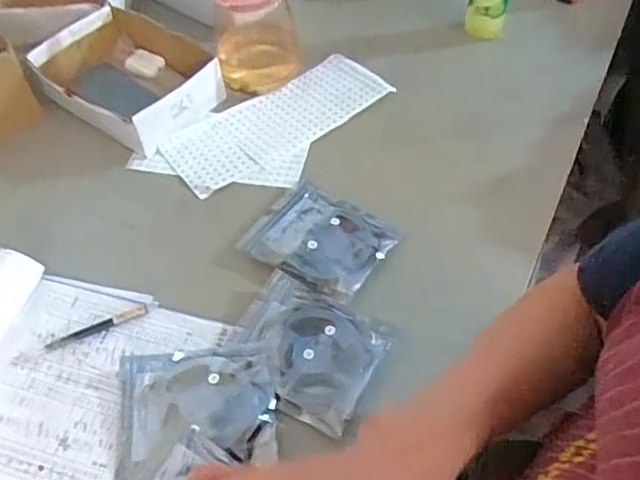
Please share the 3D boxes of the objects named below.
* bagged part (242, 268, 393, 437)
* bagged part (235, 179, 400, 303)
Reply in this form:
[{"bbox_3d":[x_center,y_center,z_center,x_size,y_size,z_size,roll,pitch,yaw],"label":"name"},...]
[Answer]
[{"bbox_3d":[-0.015,0.104,0.586,0.147,0.015,0.121,22,56,21],"label":"bagged part"},{"bbox_3d":[-0.002,-0.001,0.671,0.150,0.015,0.118,27,58,24],"label":"bagged part"}]

